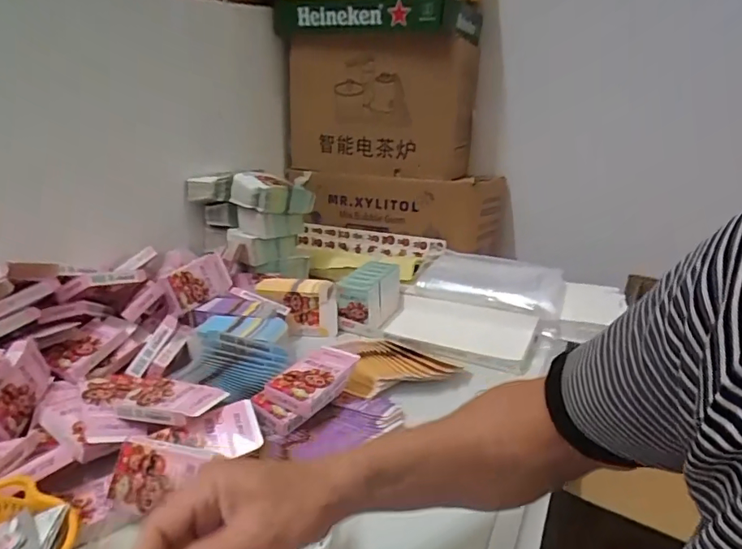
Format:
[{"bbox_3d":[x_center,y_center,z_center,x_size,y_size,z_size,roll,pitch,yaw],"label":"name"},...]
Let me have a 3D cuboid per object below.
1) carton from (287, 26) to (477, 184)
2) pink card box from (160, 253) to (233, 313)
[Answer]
[{"bbox_3d":[0.041,-0.452,1.301,0.421,0.343,0.280,8,23,20],"label":"carton"},{"bbox_3d":[-0.295,0.012,0.824,0.032,0.067,0.127,-14,13,32],"label":"pink card box"}]

